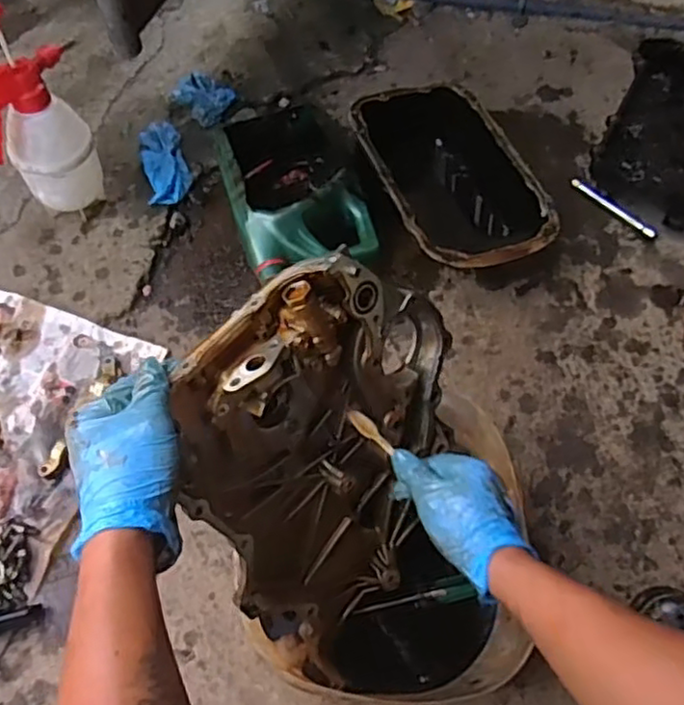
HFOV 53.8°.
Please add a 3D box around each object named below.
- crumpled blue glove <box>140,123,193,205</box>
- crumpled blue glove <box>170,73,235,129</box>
[{"bbox_3d":[-0.293,-0.318,1.117,0.071,0.030,0.165,-13,63,-9],"label":"crumpled blue glove"},{"bbox_3d":[-0.247,-0.454,1.191,0.123,0.024,0.081,41,68,18],"label":"crumpled blue glove"}]

